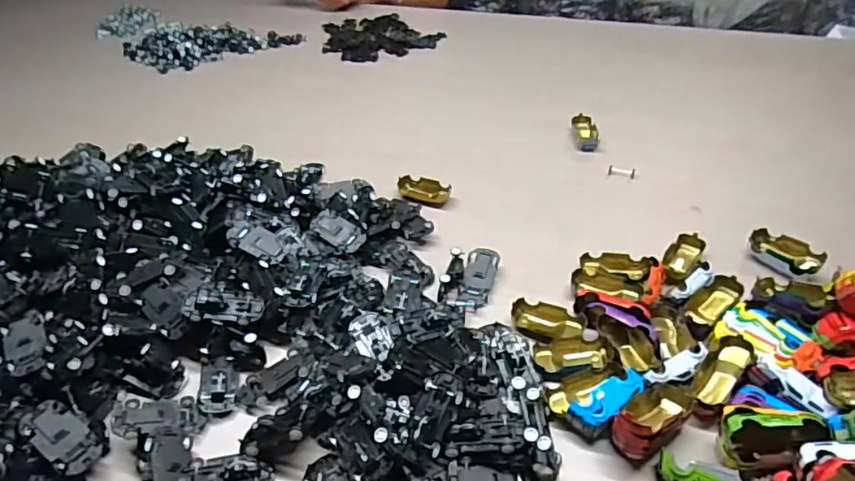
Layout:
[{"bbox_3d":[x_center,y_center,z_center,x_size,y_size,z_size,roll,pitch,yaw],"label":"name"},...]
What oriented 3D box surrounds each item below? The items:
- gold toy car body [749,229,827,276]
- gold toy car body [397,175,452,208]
[{"bbox_3d":[0.349,0.014,0.541,0.031,0.025,0.064,-28,46,-27],"label":"gold toy car body"},{"bbox_3d":[-0.004,-0.058,0.650,0.061,0.018,0.029,14,43,19],"label":"gold toy car body"}]

